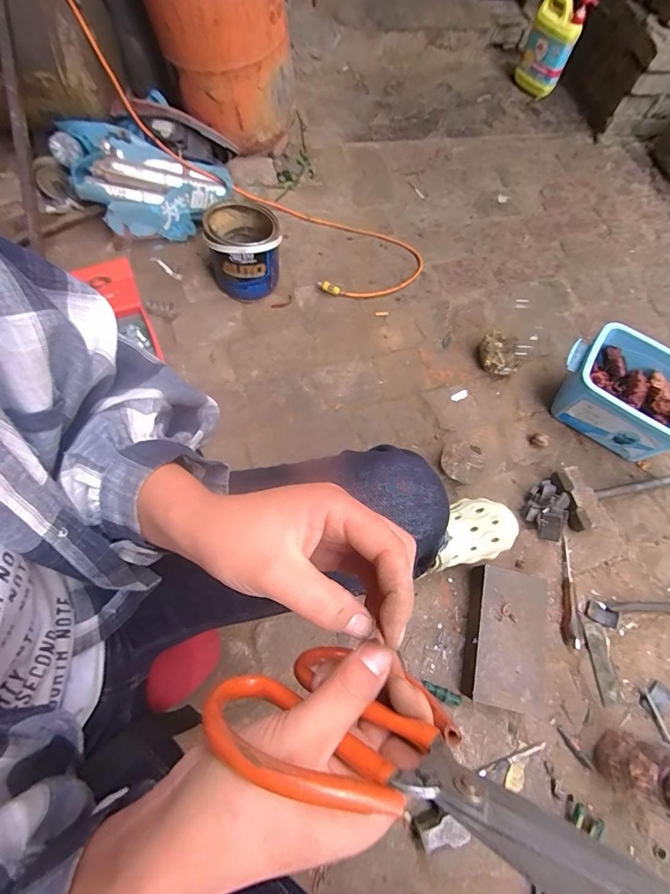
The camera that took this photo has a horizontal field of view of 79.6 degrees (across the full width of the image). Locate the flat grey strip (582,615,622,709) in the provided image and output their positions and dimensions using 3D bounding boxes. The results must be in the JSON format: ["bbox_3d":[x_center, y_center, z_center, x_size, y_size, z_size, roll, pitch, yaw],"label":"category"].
[{"bbox_3d":[0.468,0.375,0.707,0.036,0.011,0.132,-2,72,-1],"label":"flat grey strip"}]

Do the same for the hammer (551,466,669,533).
[{"bbox_3d":[0.650,0.054,0.821,0.415,0.047,0.122,-16,73,-5],"label":"hammer"}]

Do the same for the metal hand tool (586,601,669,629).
[{"bbox_3d":[0.598,0.305,0.732,0.270,0.019,0.040,0,72,0],"label":"metal hand tool"}]

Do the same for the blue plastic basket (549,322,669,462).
[{"bbox_3d":[0.598,-0.105,0.831,0.270,0.153,0.180,34,75,10],"label":"blue plastic basket"}]

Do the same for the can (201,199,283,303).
[{"bbox_3d":[-0.217,-0.474,0.951,0.175,0.162,0.195,-23,74,-7],"label":"can"}]

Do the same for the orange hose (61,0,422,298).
[{"bbox_3d":[-0.263,-0.728,0.930,1.119,0.255,0.249,37,75,-13],"label":"orange hose"}]

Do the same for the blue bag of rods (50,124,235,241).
[{"bbox_3d":[-0.474,-0.653,0.998,0.403,0.075,0.244,2,95,-19],"label":"blue bag of rods"}]

